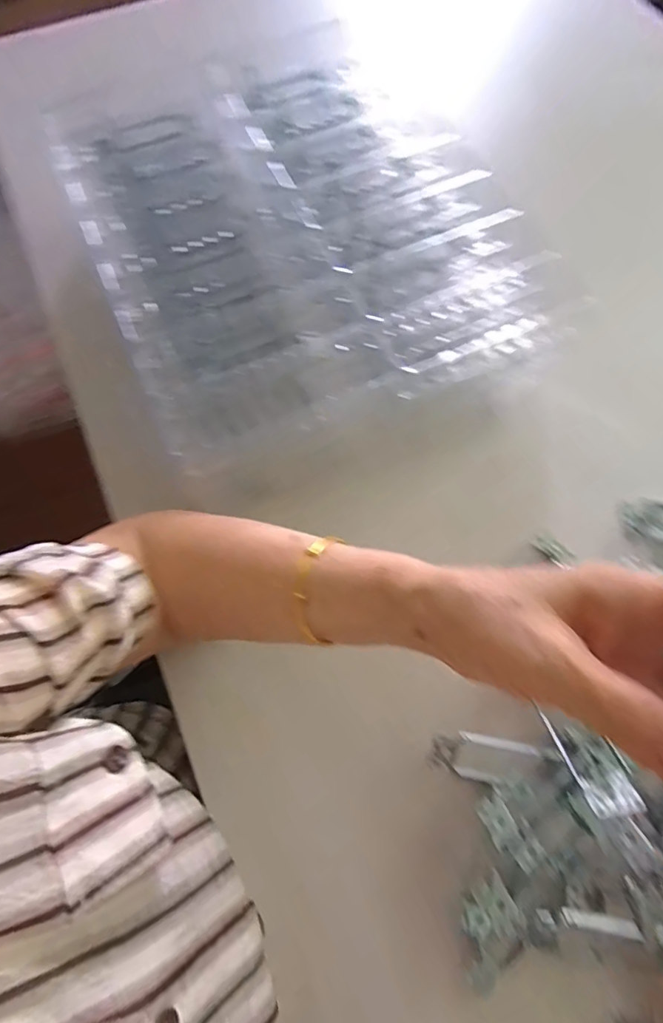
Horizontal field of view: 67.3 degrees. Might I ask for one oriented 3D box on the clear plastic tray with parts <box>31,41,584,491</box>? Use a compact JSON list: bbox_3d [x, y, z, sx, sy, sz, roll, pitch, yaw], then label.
[{"bbox_3d":[-0.031,-0.262,0.437,0.348,0.038,0.418,-22,71,-7],"label":"clear plastic tray with parts"}]

